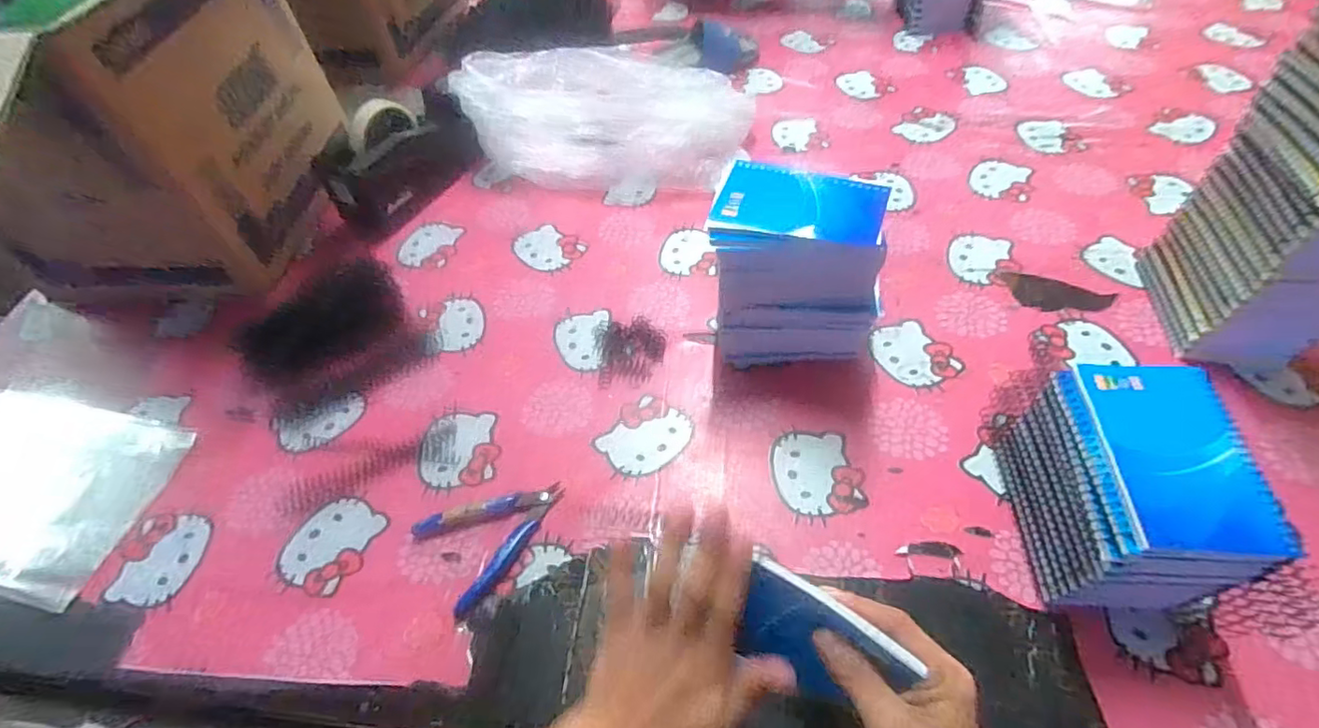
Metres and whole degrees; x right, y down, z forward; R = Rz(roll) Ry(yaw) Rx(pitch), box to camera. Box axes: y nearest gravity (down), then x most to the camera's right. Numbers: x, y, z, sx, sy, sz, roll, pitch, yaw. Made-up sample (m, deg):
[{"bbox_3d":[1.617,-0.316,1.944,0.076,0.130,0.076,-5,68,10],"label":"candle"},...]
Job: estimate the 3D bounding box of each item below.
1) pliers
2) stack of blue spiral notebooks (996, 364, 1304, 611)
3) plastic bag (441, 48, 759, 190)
[{"bbox_3d":[-0.132,0.132,0.488,0.115,0.015,0.087,-32,56,-20],"label":"pliers"},{"bbox_3d":[0.321,0.089,0.420,0.095,0.128,0.149,1,52,5],"label":"stack of blue spiral notebooks"},{"bbox_3d":[-0.068,-0.349,0.803,0.377,0.104,0.241,10,53,12],"label":"plastic bag"}]

